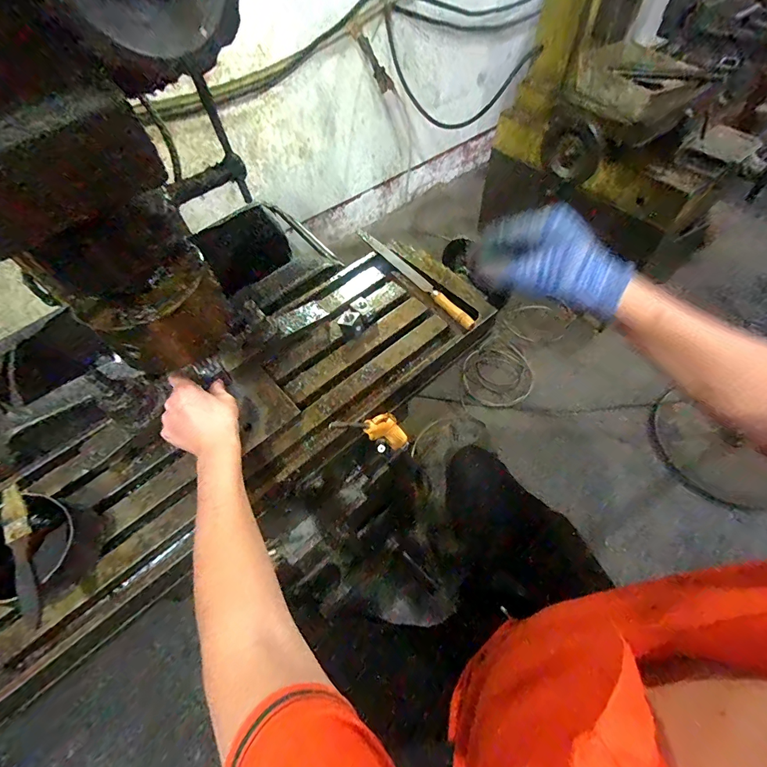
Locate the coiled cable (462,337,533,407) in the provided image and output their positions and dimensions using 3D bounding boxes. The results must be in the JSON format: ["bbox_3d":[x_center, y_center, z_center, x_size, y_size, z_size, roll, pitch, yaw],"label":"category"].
[{"bbox_3d":[0.449,-0.028,1.527,0.248,0.011,0.259,0,89,0],"label":"coiled cable"}]

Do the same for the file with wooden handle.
[{"bbox_3d":[0.049,-0.185,0.652,0.025,0.025,0.295,-32,62,-16],"label":"file with wooden handle"}]

